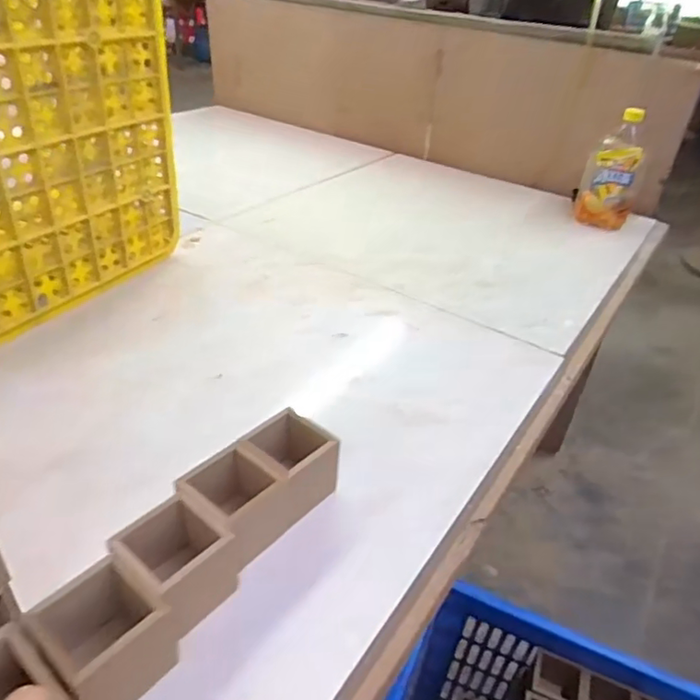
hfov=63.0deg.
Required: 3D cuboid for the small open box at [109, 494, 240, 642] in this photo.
[{"bbox_3d":[-0.120,0.153,0.400,0.073,0.064,0.066,24,39,24],"label":"small open box"}]

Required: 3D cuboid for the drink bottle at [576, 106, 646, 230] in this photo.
[{"bbox_3d":[0.474,-0.319,1.029,0.097,0.193,0.103,17,37,15],"label":"drink bottle"}]

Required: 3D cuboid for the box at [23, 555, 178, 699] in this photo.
[{"bbox_3d":[-0.149,0.183,0.353,0.069,0.064,0.067,28,41,28],"label":"box"}]

